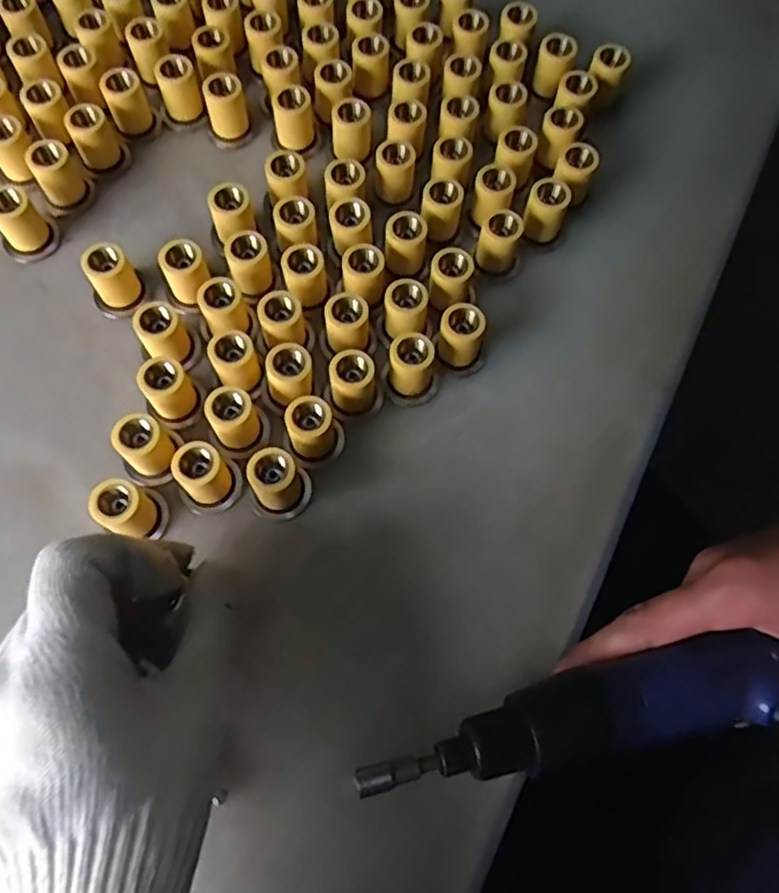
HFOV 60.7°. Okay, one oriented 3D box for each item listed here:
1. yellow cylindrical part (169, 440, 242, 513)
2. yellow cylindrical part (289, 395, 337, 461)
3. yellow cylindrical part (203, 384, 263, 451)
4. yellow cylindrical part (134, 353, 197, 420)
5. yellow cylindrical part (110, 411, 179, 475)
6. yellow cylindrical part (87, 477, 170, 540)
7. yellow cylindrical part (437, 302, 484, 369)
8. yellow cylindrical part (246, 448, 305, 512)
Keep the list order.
[{"bbox_3d":[-0.087,0.015,0.314,0.025,0.028,0.027,1,71,-3],"label":"yellow cylindrical part"},{"bbox_3d":[-0.037,-0.008,0.327,0.020,0.032,0.023,-13,73,-7],"label":"yellow cylindrical part"},{"bbox_3d":[-0.076,-0.014,0.326,0.022,0.031,0.021,1,71,-3],"label":"yellow cylindrical part"},{"bbox_3d":[-0.109,-0.028,0.330,0.022,0.034,0.018,-34,76,-13],"label":"yellow cylindrical part"},{"bbox_3d":[-0.118,0.000,0.322,0.022,0.032,0.020,1,71,-3],"label":"yellow cylindrical part"},{"bbox_3d":[-0.121,0.029,0.311,0.023,0.034,0.023,1,71,-3],"label":"yellow cylindrical part"},{"bbox_3d":[0.036,-0.057,0.348,0.021,0.034,0.021,1,71,-3],"label":"yellow cylindrical part"},{"bbox_3d":[-0.053,0.016,0.315,0.022,0.030,0.023,1,71,-3],"label":"yellow cylindrical part"}]

